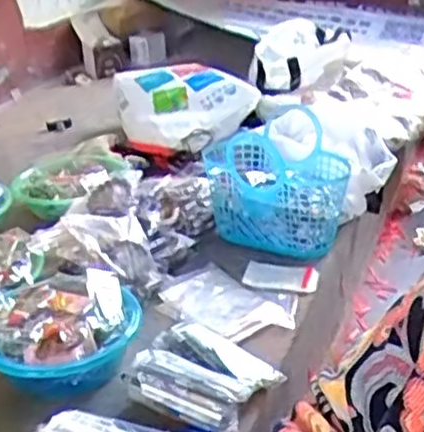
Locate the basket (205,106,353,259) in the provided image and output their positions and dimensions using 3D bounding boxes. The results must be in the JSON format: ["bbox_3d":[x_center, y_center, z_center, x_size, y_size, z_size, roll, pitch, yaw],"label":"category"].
[{"bbox_3d":[0.117,-0.066,1.347,0.247,0.188,0.234,-2,26,2],"label":"basket"}]

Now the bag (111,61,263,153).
[{"bbox_3d":[-0.072,-0.313,1.907,0.342,0.114,0.441,-6,26,-7],"label":"bag"}]

